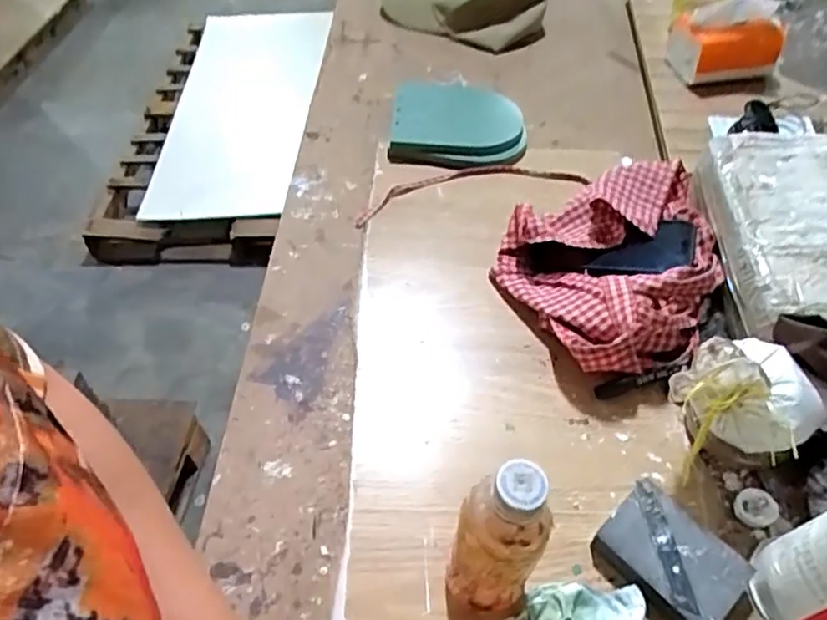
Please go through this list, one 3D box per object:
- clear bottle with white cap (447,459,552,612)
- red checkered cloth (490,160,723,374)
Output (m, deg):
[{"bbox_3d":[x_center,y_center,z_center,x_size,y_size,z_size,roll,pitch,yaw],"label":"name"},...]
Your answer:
[{"bbox_3d":[0.052,0.151,0.399,0.054,0.171,0.047,21,55,18],"label":"clear bottle with white cap"},{"bbox_3d":[0.215,-0.047,0.629,0.237,0.059,0.226,-15,52,-10],"label":"red checkered cloth"}]

